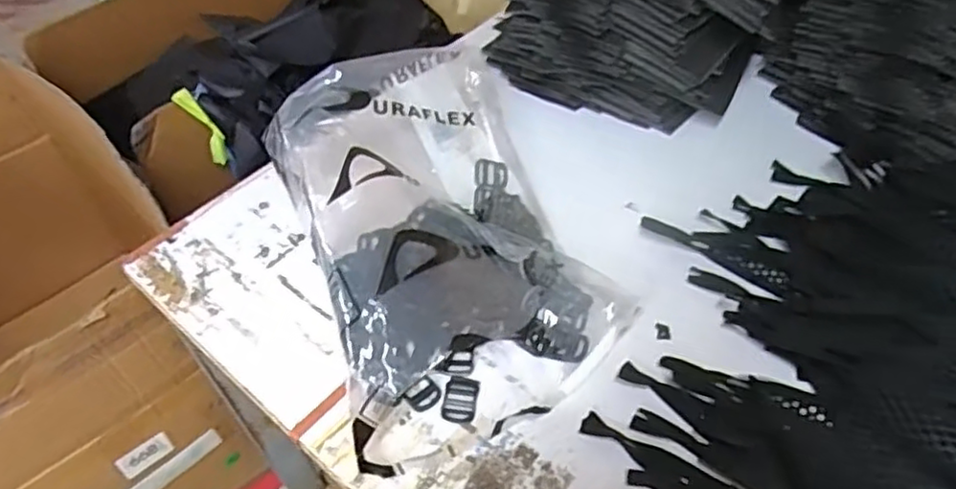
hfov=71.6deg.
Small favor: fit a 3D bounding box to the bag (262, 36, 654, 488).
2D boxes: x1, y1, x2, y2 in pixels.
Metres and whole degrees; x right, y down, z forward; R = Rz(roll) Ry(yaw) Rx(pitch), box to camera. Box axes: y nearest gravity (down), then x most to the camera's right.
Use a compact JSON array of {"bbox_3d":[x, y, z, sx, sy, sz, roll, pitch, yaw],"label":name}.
[{"bbox_3d":[-0.032,-0.015,0.555,0.217,0.142,0.323,-16,51,-11],"label":"bag"}]

